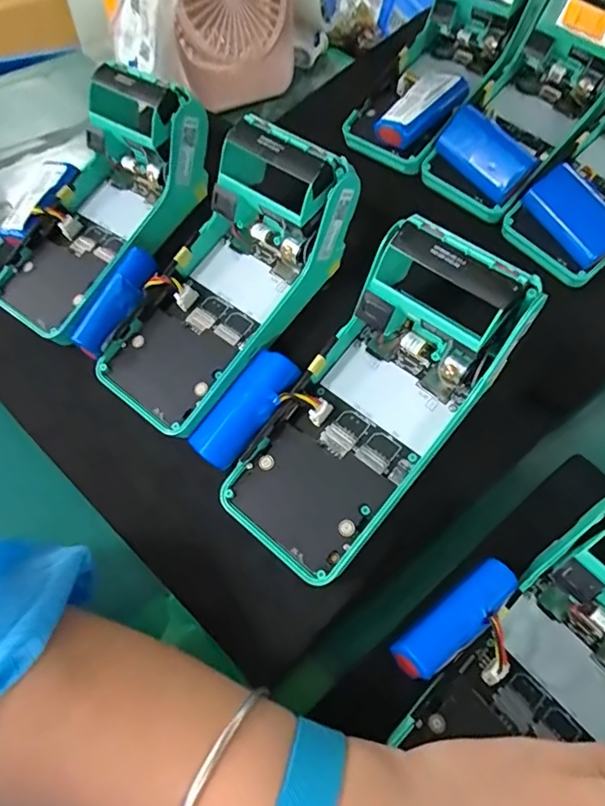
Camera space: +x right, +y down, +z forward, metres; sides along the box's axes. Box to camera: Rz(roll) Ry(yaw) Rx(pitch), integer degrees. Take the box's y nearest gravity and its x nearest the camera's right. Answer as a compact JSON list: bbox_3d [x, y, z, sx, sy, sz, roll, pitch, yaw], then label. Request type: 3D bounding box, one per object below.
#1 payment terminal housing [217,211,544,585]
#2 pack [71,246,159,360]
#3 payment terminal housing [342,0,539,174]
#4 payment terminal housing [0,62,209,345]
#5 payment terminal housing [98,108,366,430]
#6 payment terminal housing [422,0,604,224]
[{"bbox_3d":[0.036,0.002,0.257,0.080,0.057,0.173,41,103,20],"label":"payment terminal housing"},{"bbox_3d":[-0.107,-0.058,0.293,0.021,0.018,0.067,29,83,14],"label":"pack"},{"bbox_3d":[0.108,-0.261,0.392,0.086,0.058,0.176,32,85,16],"label":"payment terminal housing"},{"bbox_3d":[-0.123,-0.119,0.318,0.085,0.059,0.163,41,95,20],"label":"payment terminal housing"},{"bbox_3d":[-0.042,-0.067,0.297,0.087,0.068,0.170,41,99,20],"label":"payment terminal housing"},{"bbox_3d":[0.171,-0.218,0.371,0.081,0.061,0.158,41,91,20],"label":"payment terminal housing"}]

